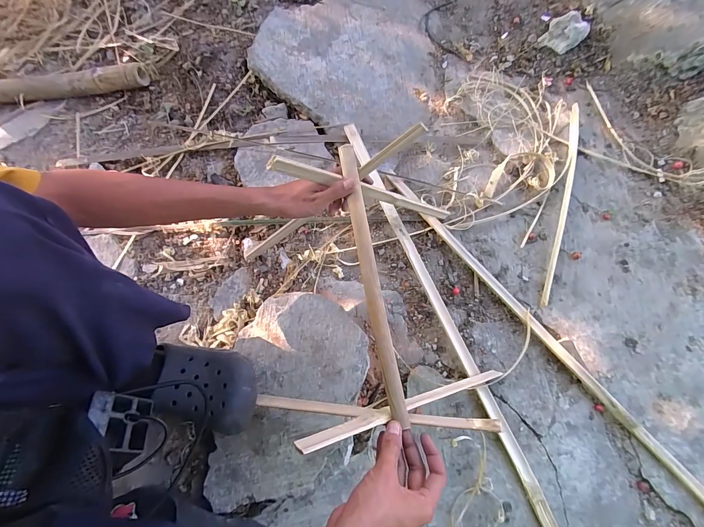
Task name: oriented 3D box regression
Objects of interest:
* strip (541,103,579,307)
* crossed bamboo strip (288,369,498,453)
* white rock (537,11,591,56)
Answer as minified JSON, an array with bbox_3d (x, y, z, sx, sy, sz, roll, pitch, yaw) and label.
[{"bbox_3d":[0.466,-0.142,0.722,0.031,0.018,0.489,17,72,5],"label":"strip"},{"bbox_3d":[0.102,0.197,0.478,0.397,0.025,0.014,1,67,-39],"label":"crossed bamboo strip"},{"bbox_3d":[0.542,-0.586,0.847,0.094,0.046,0.113,36,75,10],"label":"white rock"}]

